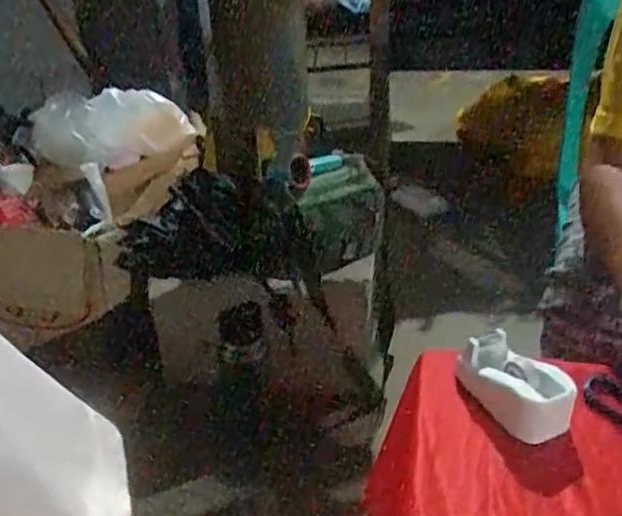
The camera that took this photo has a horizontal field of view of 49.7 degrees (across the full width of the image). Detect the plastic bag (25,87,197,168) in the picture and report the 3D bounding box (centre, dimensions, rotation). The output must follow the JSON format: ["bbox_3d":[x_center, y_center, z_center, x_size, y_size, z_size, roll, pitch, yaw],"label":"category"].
[{"bbox_3d":[-0.409,-0.267,1.364,0.392,0.135,0.115,14,35,26],"label":"plastic bag"}]

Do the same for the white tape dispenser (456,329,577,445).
[{"bbox_3d":[0.169,0.104,0.559,0.050,0.048,0.103,-16,32,-21],"label":"white tape dispenser"}]

